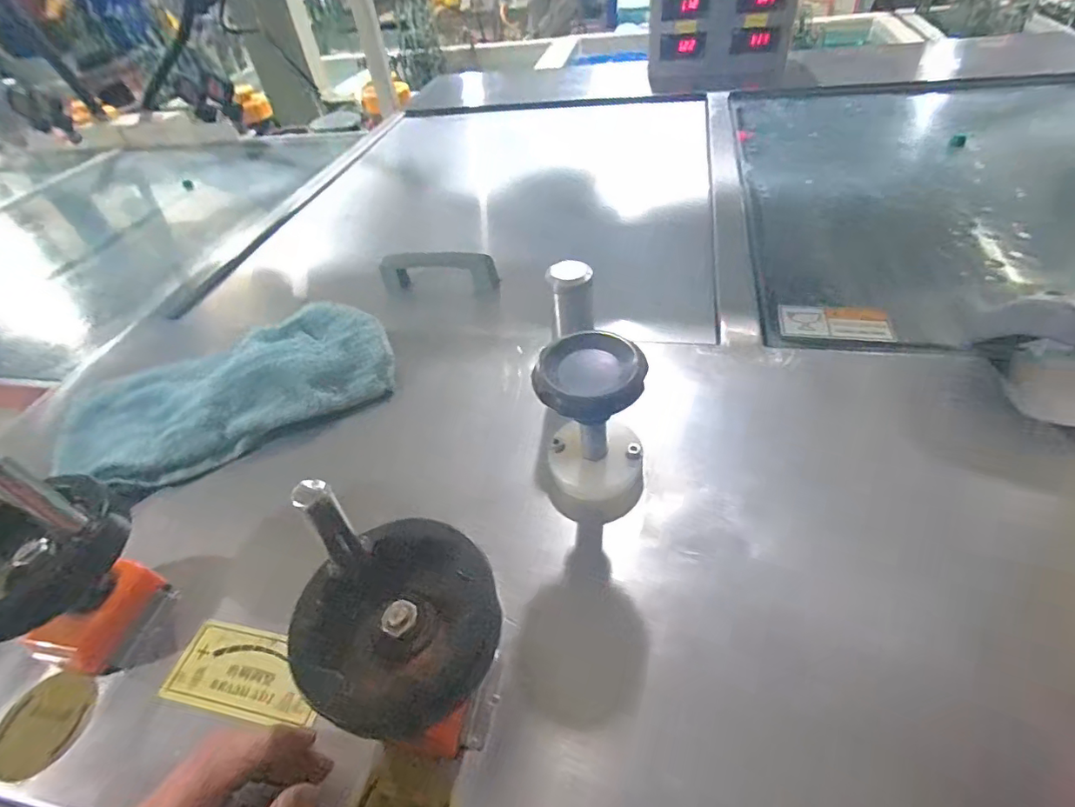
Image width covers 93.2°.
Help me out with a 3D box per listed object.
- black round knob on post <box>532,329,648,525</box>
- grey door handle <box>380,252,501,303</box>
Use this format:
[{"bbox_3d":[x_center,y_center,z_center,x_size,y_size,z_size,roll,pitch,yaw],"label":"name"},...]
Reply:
[{"bbox_3d":[0.040,0.017,0.364,0.076,0.109,0.091,1,46,9],"label":"black round knob on post"},{"bbox_3d":[-0.120,-0.162,0.633,0.151,0.046,0.032,6,47,14],"label":"grey door handle"}]

